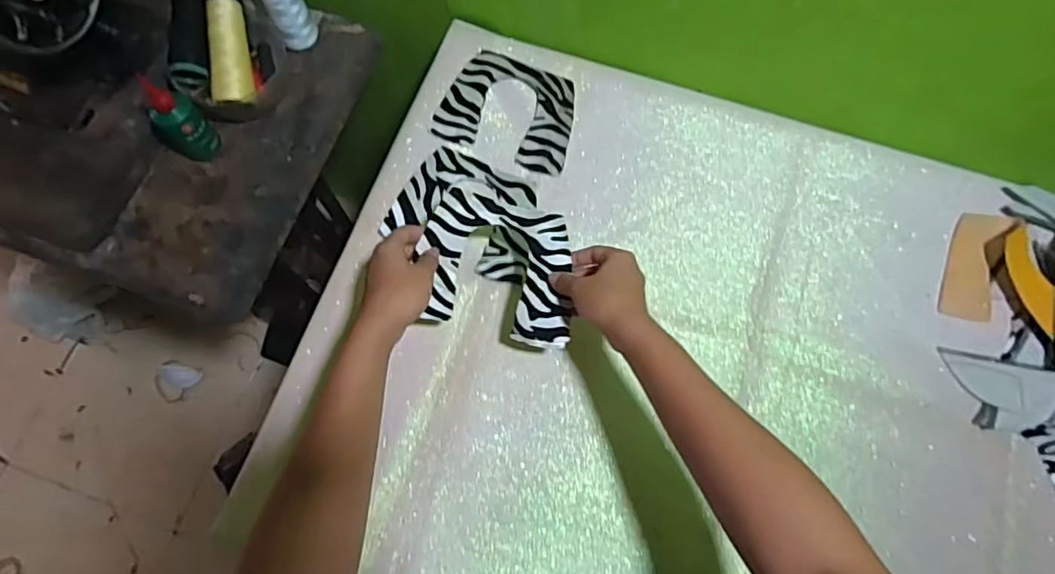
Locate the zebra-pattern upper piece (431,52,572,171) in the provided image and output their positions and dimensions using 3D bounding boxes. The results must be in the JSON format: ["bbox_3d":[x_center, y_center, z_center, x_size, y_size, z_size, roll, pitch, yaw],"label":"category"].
[{"bbox_3d":[-0.017,-0.202,0.680,0.147,0.005,0.123,19,76,2],"label":"zebra-pattern upper piece"}]

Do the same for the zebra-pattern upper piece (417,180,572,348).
[{"bbox_3d":[-0.022,-0.023,0.568,0.150,0.034,0.128,16,72,3],"label":"zebra-pattern upper piece"}]

